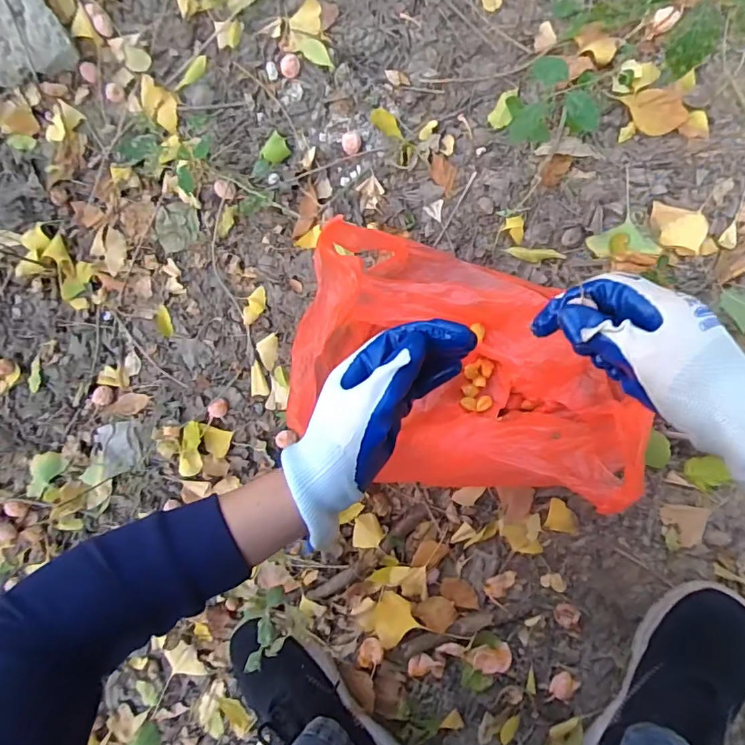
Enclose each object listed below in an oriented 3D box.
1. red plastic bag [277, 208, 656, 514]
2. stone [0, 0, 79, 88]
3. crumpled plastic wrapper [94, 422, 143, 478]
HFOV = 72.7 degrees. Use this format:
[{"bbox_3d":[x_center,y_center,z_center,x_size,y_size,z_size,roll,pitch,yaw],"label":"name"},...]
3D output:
[{"bbox_3d":[0.094,-0.005,0.474,0.314,0.122,0.195,17,94,9],"label":"red plastic bag"},{"bbox_3d":[-0.424,-0.402,0.596,0.112,0.039,0.146,-33,86,9],"label":"stone"},{"bbox_3d":[-0.310,0.091,0.616,0.057,0.012,0.061,0,91,10],"label":"crumpled plastic wrapper"}]

